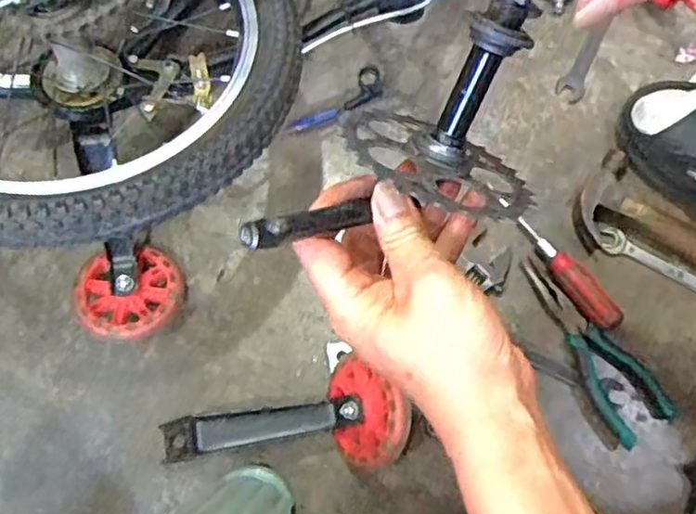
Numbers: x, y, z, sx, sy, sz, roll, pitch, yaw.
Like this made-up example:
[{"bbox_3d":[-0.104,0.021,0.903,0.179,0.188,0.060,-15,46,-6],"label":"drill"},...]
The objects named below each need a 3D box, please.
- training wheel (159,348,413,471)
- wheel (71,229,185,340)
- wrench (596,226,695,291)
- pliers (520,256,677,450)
[{"bbox_3d":[-0.060,0.145,0.595,0.224,0.088,0.091,-4,75,0],"label":"training wheel"},{"bbox_3d":[-0.217,0.032,0.647,0.098,0.033,0.098,2,63,-4],"label":"wheel"},{"bbox_3d":[0.320,0.013,0.649,0.145,0.004,0.027,29,92,11],"label":"wrench"},{"bbox_3d":[0.223,0.083,0.622,0.066,0.034,0.187,-33,77,-8],"label":"pliers"}]

